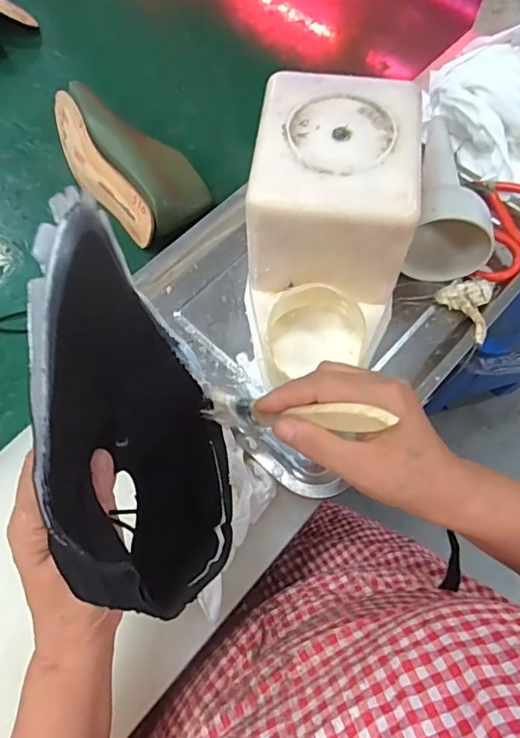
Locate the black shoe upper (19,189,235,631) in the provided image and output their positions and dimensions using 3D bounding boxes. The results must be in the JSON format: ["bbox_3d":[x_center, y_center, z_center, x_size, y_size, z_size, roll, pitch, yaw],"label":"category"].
[{"bbox_3d":[-0.062,0.028,0.272,0.070,0.210,0.180,-10,68,-4],"label":"black shoe upper"}]

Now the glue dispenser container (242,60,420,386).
[{"bbox_3d":[0.057,-0.116,0.430,0.125,0.122,0.218,3,67,1],"label":"glue dispenser container"}]

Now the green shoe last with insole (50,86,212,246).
[{"bbox_3d":[-0.159,-0.251,0.624,0.122,0.071,0.223,-40,73,-15],"label":"green shoe last with insole"}]

